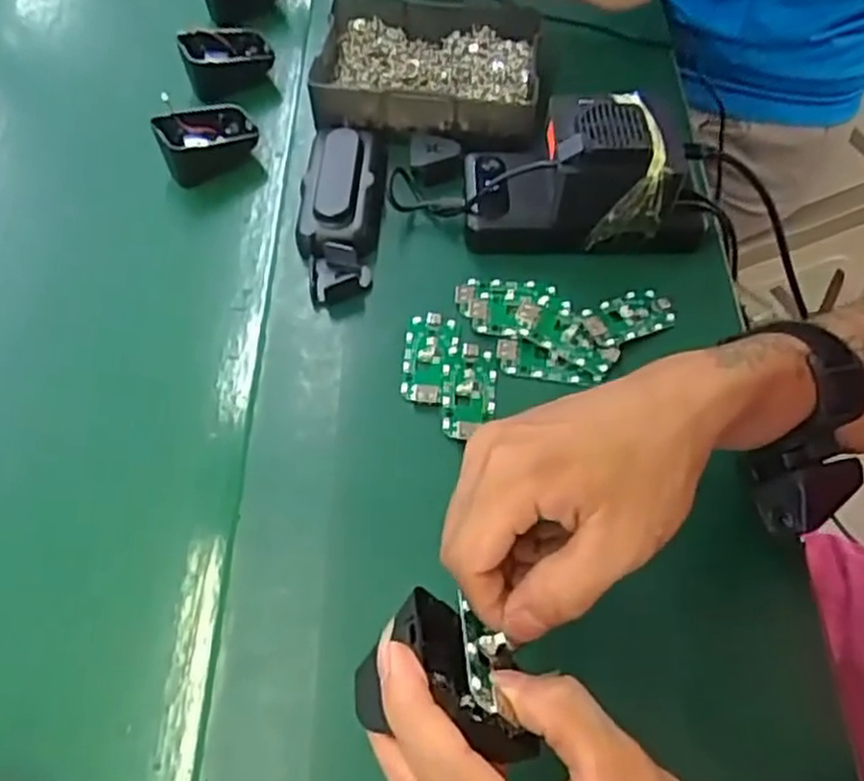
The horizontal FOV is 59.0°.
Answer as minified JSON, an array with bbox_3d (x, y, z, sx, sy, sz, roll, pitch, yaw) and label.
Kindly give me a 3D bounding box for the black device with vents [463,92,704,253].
[{"bbox_3d":[0.096,-0.141,0.484,0.149,0.078,0.072,2,58,5],"label":"black device with vents"}]

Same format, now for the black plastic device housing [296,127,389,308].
[{"bbox_3d":[-0.059,-0.120,0.508,0.051,0.032,0.142,-1,58,3],"label":"black plastic device housing"}]

